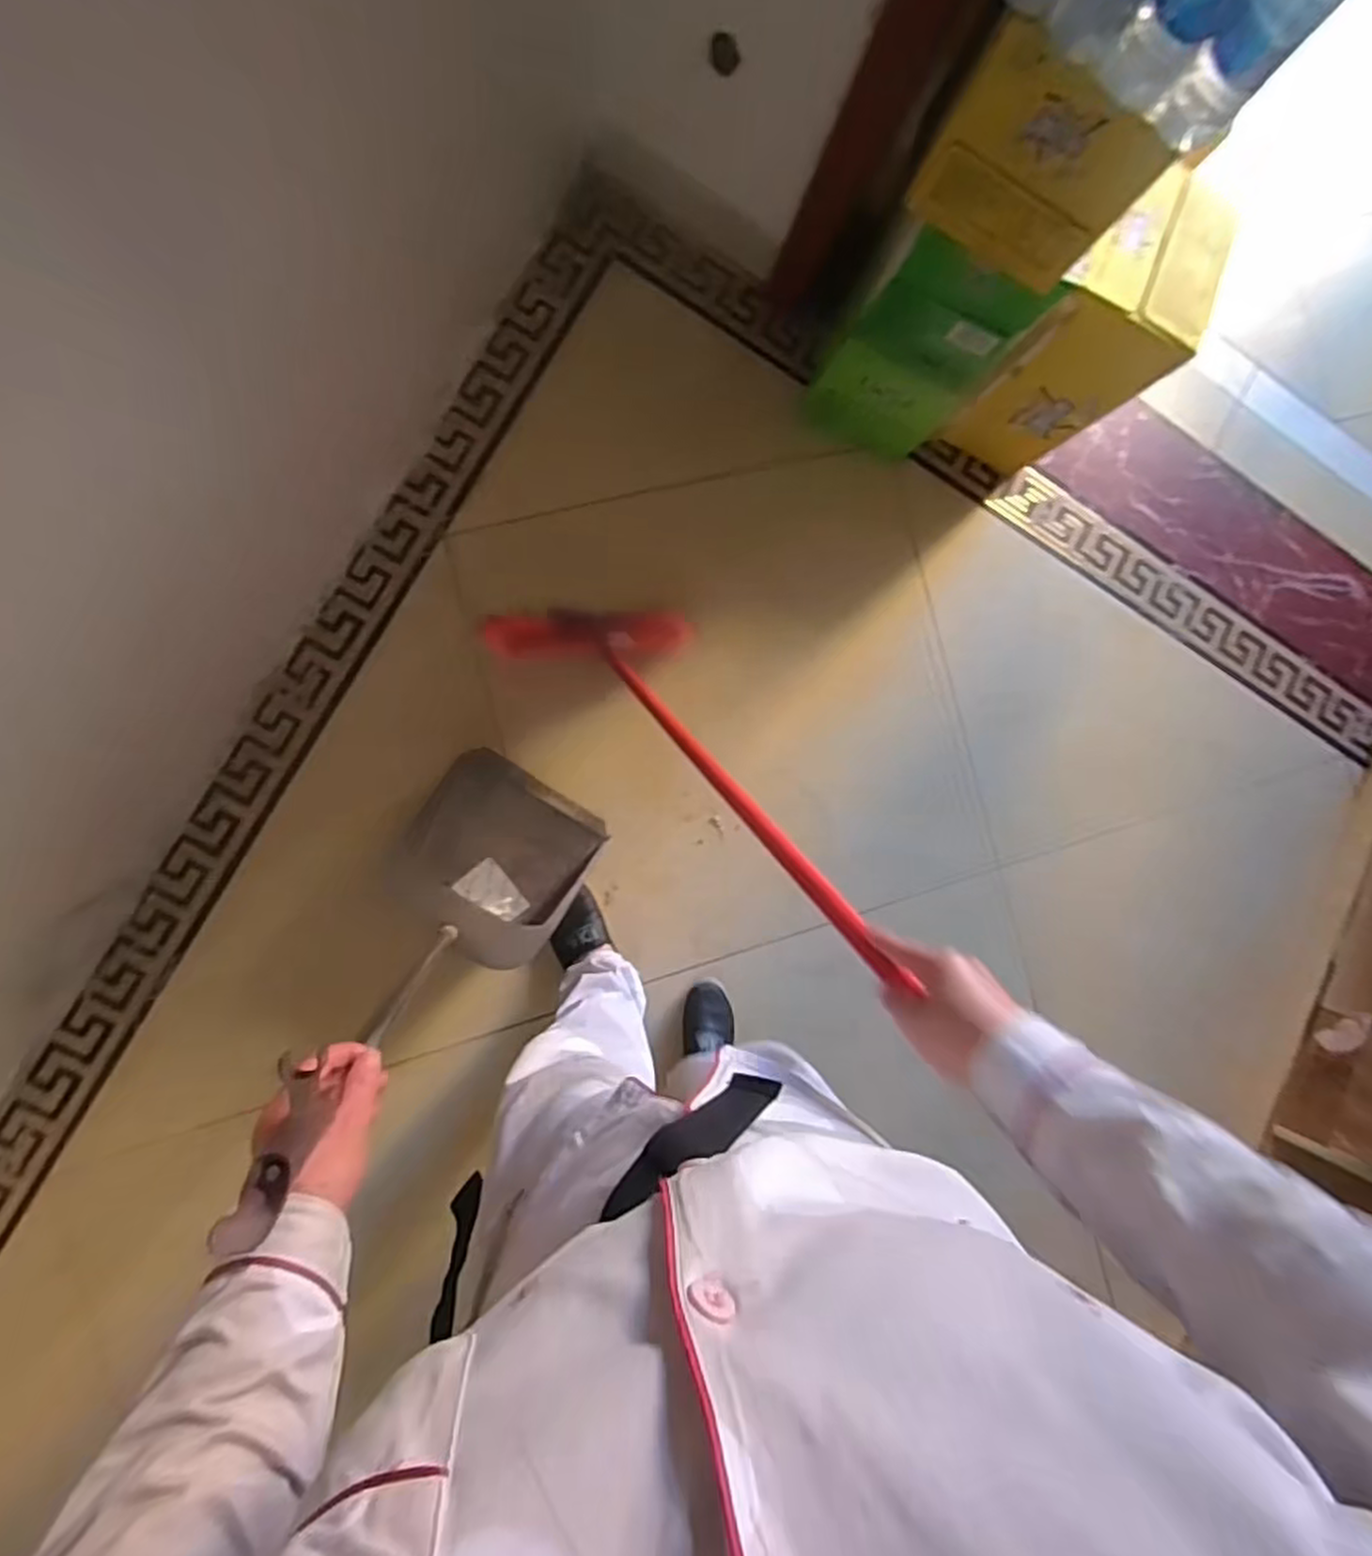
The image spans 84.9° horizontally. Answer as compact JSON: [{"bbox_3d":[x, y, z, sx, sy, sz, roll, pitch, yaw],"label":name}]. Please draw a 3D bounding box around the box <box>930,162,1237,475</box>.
[{"bbox_3d":[0.585,-0.696,1.181,0.226,0.398,0.251,17,86,-10],"label":"box"}]

